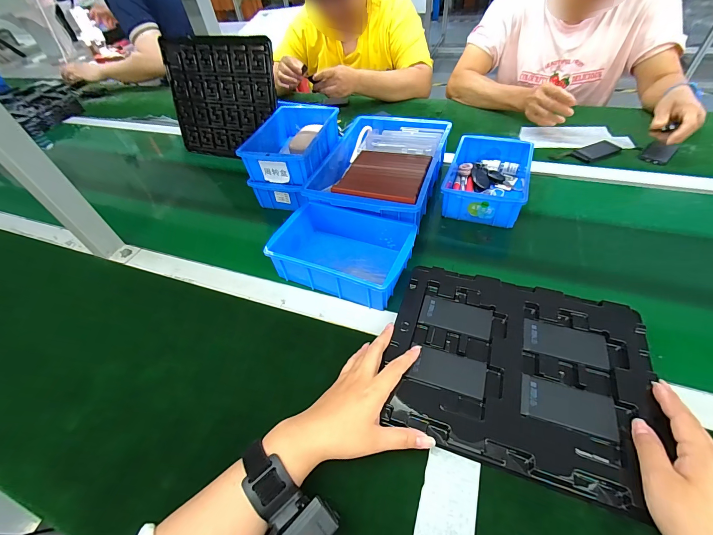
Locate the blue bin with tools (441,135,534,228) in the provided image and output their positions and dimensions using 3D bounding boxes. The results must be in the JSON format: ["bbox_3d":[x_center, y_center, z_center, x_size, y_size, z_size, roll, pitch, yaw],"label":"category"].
[{"bbox_3d":[0.240,-0.165,0.583,0.127,0.062,0.197,14,50,18],"label":"blue bin with tools"}]

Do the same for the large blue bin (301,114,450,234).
[{"bbox_3d":[0.048,-0.187,0.609,0.218,0.080,0.311,11,49,14],"label":"large blue bin"}]

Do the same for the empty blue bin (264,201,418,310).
[{"bbox_3d":[-0.020,-0.026,0.485,0.197,0.057,0.139,17,51,19],"label":"empty blue bin"}]

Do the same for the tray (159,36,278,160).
[{"bbox_3d":[-0.322,-0.388,0.737,0.299,0.244,0.016,14,29,17],"label":"tray"}]

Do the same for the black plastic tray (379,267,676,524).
[{"bbox_3d":[0.174,0.105,0.359,0.264,0.017,0.218,13,50,16],"label":"black plastic tray"}]

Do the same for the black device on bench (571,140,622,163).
[{"bbox_3d":[0.501,-0.243,0.658,0.096,0.007,0.043,-21,49,-14],"label":"black device on bench"}]

